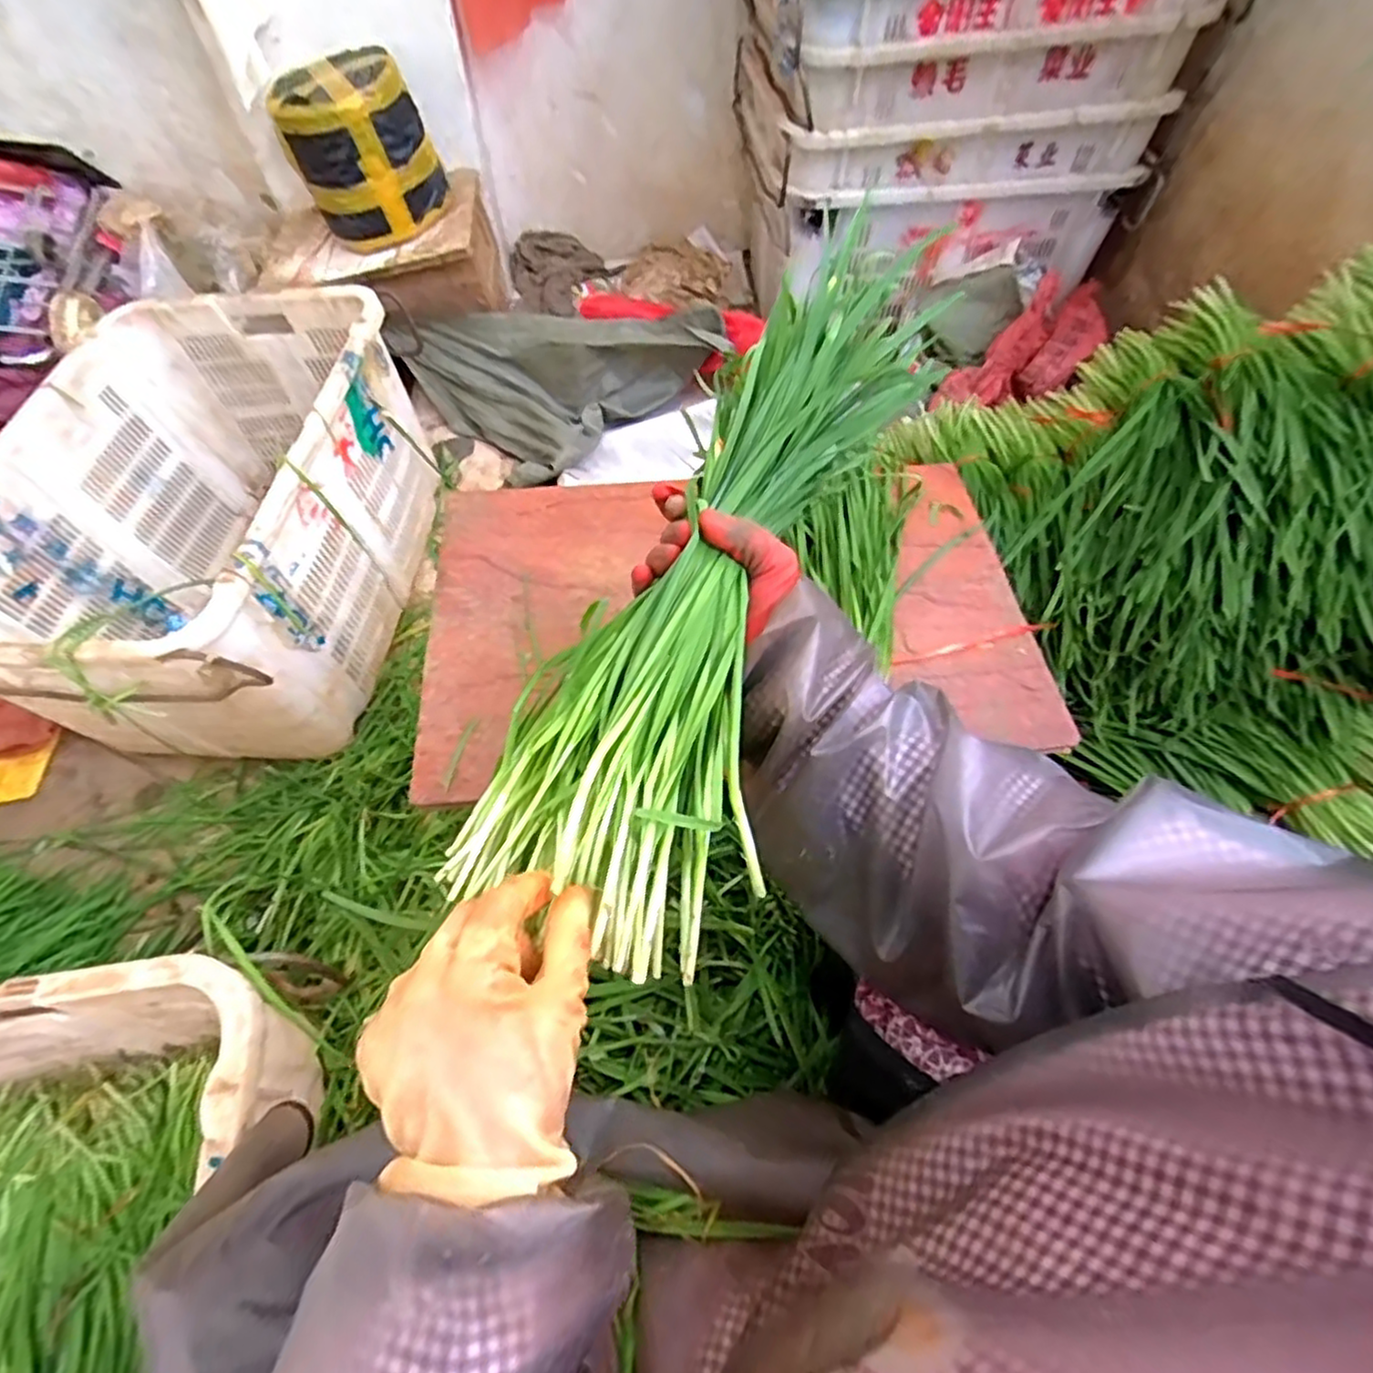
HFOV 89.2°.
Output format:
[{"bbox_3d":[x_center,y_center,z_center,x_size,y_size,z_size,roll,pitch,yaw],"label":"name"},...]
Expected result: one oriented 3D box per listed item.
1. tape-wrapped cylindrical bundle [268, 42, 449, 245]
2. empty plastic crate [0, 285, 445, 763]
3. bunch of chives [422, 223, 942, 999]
[{"bbox_3d":[-0.584,-0.965,1.269,0.251,0.245,0.218,-17,60,-10],"label":"tape-wrapped cylindrical bundle"},{"bbox_3d":[-0.689,-0.241,1.041,0.463,0.360,0.687,2,59,1],"label":"empty plastic crate"},{"bbox_3d":[0.026,-0.081,0.436,0.160,0.072,0.470,23,74,14],"label":"bunch of chives"}]

